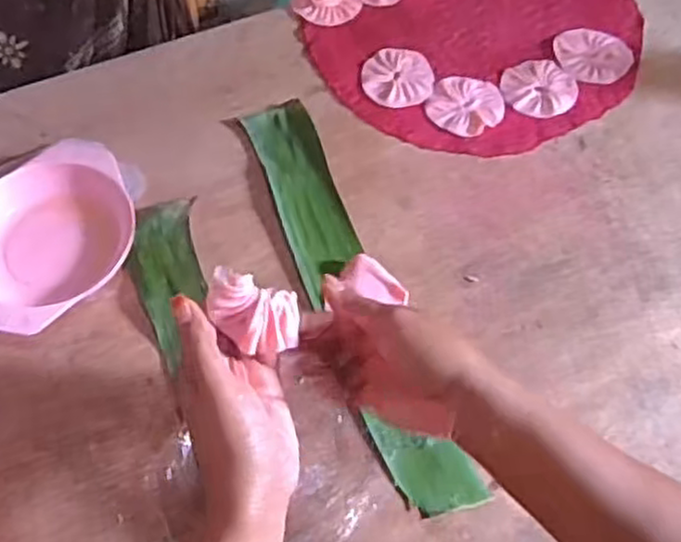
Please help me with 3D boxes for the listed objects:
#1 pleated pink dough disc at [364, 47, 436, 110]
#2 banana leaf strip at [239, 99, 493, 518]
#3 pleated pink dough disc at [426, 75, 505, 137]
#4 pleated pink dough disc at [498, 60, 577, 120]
[{"bbox_3d":[0.059,-0.202,0.766,0.072,0.004,0.078,1,61,-1],"label":"pleated pink dough disc"},{"bbox_3d":[0.005,0.010,0.646,0.065,0.009,0.416,-18,63,-11],"label":"banana leaf strip"},{"bbox_3d":[0.128,-0.169,0.747,0.073,0.006,0.069,29,64,14],"label":"pleated pink dough disc"},{"bbox_3d":[0.205,-0.190,0.762,0.075,0.006,0.073,1,61,-1],"label":"pleated pink dough disc"}]

